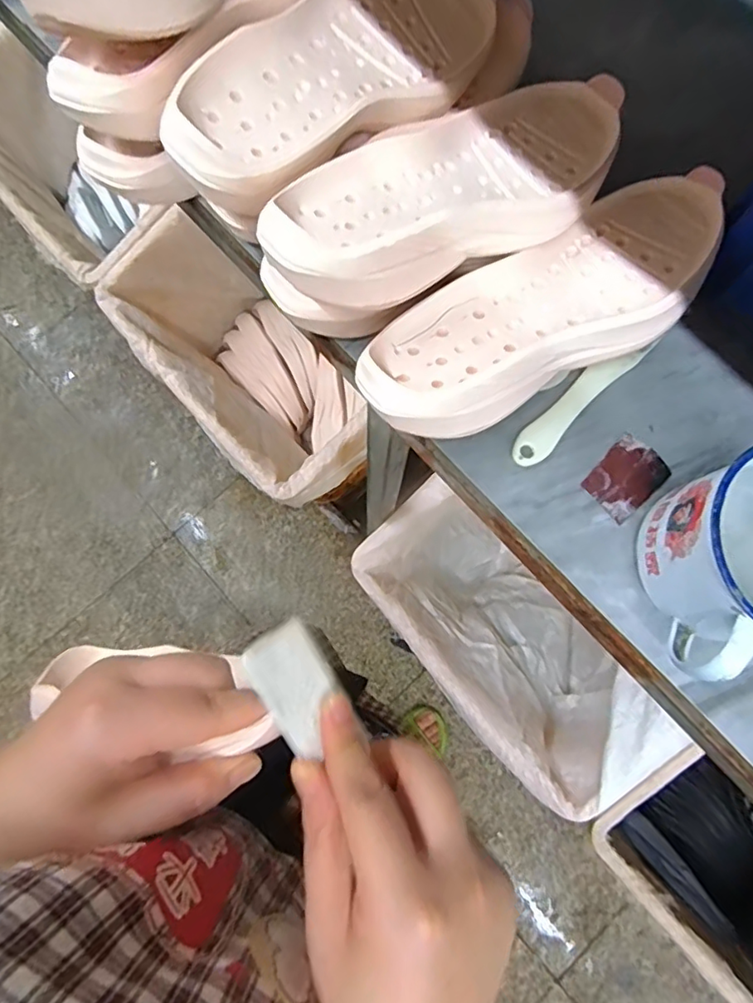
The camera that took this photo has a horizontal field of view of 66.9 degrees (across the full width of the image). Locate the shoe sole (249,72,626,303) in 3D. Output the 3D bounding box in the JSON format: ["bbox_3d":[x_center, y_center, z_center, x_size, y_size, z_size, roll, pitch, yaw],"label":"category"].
[{"bbox_3d":[0.055,-0.194,0.346,0.258,0.037,0.100,-35,80,-22],"label":"shoe sole"}]

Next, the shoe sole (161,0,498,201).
[{"bbox_3d":[-0.021,-0.272,0.359,0.092,0.034,0.265,40,68,8],"label":"shoe sole"}]

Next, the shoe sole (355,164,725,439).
[{"bbox_3d":[0.110,-0.119,0.363,0.255,0.067,0.095,-34,80,-6],"label":"shoe sole"}]

